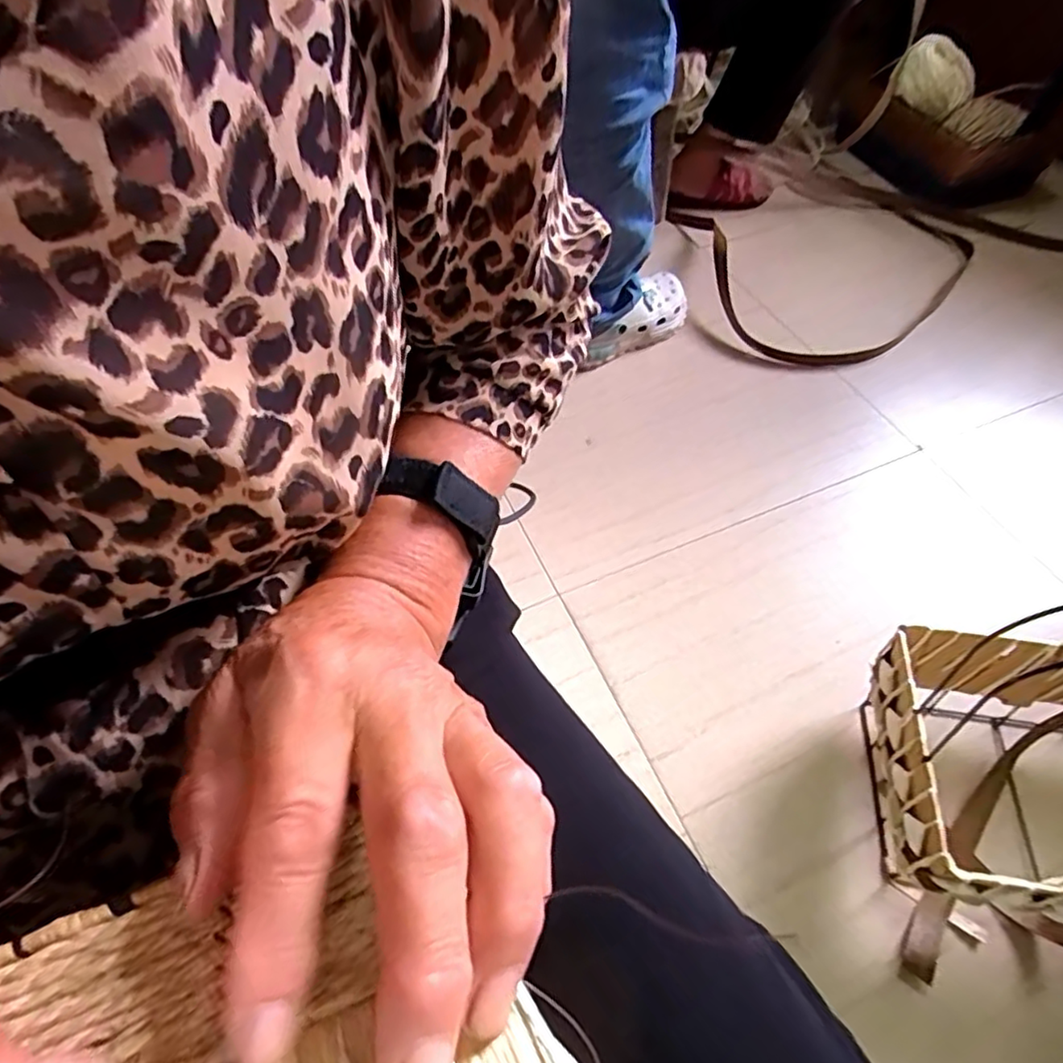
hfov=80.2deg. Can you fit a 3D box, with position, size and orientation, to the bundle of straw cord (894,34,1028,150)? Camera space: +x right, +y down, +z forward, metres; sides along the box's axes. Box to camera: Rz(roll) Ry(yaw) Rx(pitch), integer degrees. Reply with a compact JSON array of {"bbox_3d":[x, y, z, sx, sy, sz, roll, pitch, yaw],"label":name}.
[{"bbox_3d":[0.805,-0.841,1.216,0.104,0.094,0.273,-23,71,-16],"label":"bundle of straw cord"}]

